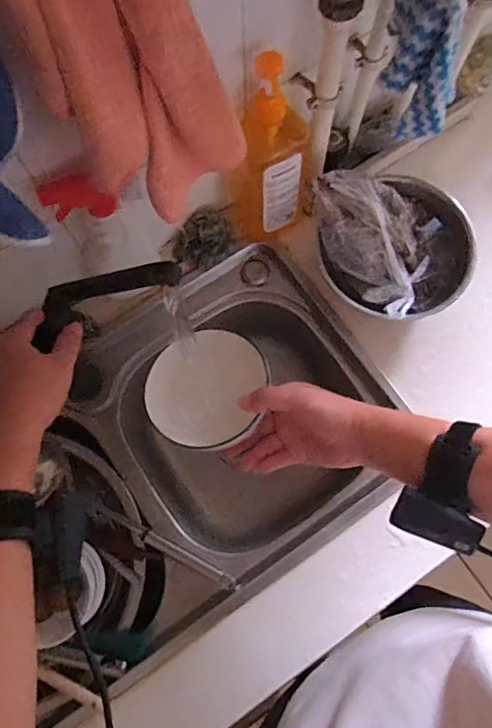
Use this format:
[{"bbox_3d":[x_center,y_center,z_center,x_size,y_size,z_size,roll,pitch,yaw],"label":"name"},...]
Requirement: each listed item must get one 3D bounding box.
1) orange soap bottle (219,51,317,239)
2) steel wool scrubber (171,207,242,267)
[{"bbox_3d":[0.031,-0.248,0.641,0.116,0.246,0.074,-24,76,-5],"label":"orange soap bottle"},{"bbox_3d":[-0.059,-0.175,0.744,0.095,0.056,0.066,-21,76,-4],"label":"steel wool scrubber"}]

